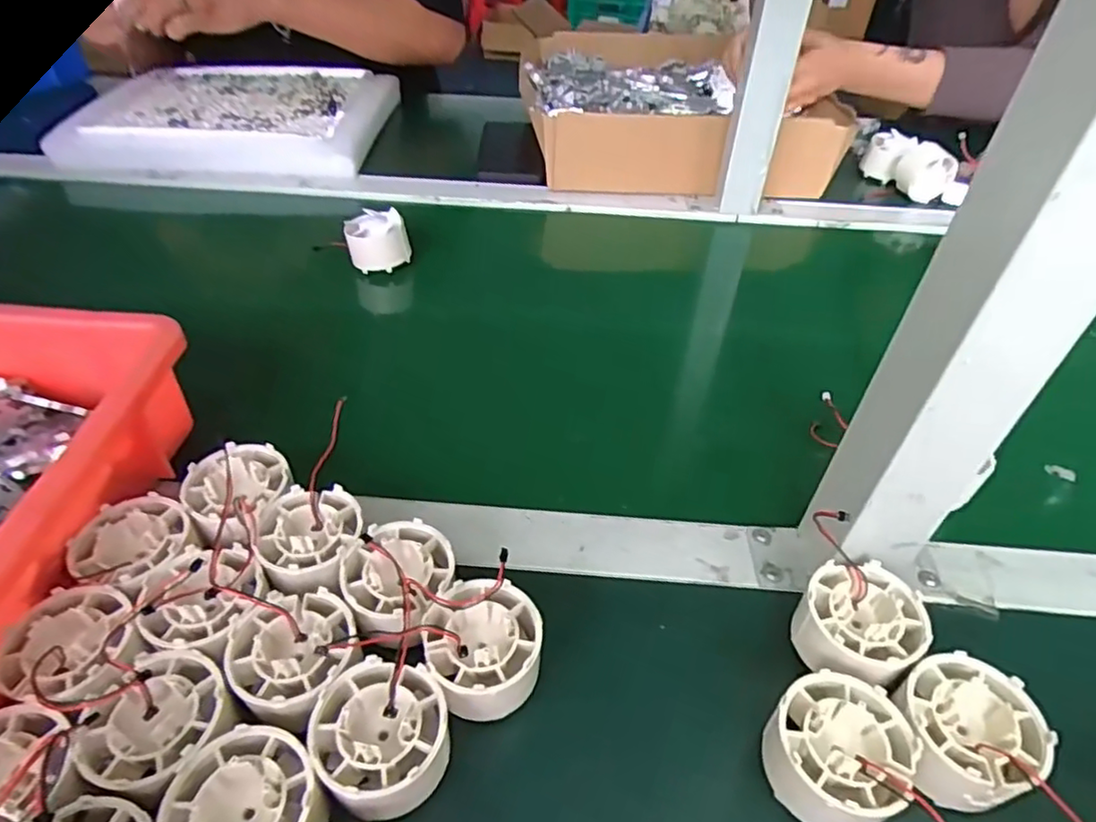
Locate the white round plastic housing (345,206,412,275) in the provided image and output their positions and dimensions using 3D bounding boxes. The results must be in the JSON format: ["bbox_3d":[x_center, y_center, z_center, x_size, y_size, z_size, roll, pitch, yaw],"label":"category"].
[{"bbox_3d":[-0.147,-0.148,0.554,0.050,0.039,0.038,-11,45,-14],"label":"white round plastic housing"}]

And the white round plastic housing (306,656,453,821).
[{"bbox_3d":[-0.067,0.132,0.259,0.050,0.033,0.051,1,43,-1],"label":"white round plastic housing"}]

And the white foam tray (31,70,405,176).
[{"bbox_3d":[-0.354,-0.349,0.745,0.322,0.038,0.289,-1,43,-4],"label":"white foam tray"}]

